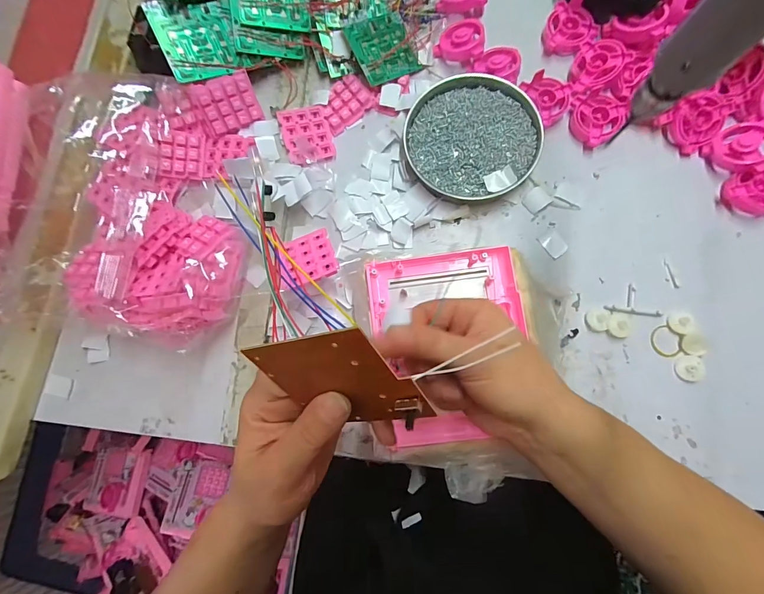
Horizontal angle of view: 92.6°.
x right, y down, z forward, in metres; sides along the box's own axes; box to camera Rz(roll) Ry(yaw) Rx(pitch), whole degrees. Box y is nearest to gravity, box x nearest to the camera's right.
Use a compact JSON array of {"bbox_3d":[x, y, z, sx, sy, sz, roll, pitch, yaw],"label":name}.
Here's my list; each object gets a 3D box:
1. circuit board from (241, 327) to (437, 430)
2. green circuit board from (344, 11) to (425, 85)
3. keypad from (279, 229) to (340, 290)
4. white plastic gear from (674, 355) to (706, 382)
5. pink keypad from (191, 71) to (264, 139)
[{"bbox_3d":[-0.020,0.043,0.180,0.070,0.069,0.005,-14,37,29],"label":"circuit board"},{"bbox_3d":[0.002,-0.269,0.396,0.069,0.004,0.065,-29,95,-17],"label":"green circuit board"},{"bbox_3d":[-0.068,-0.035,0.327,0.050,0.005,0.059,-21,51,-1],"label":"keypad"},{"bbox_3d":[0.286,0.066,0.337,0.024,0.004,0.024,-10,81,3],"label":"white plastic gear"},{"bbox_3d":[-0.159,-0.203,0.384,0.057,0.050,0.010,-28,47,-16],"label":"pink keypad"}]

